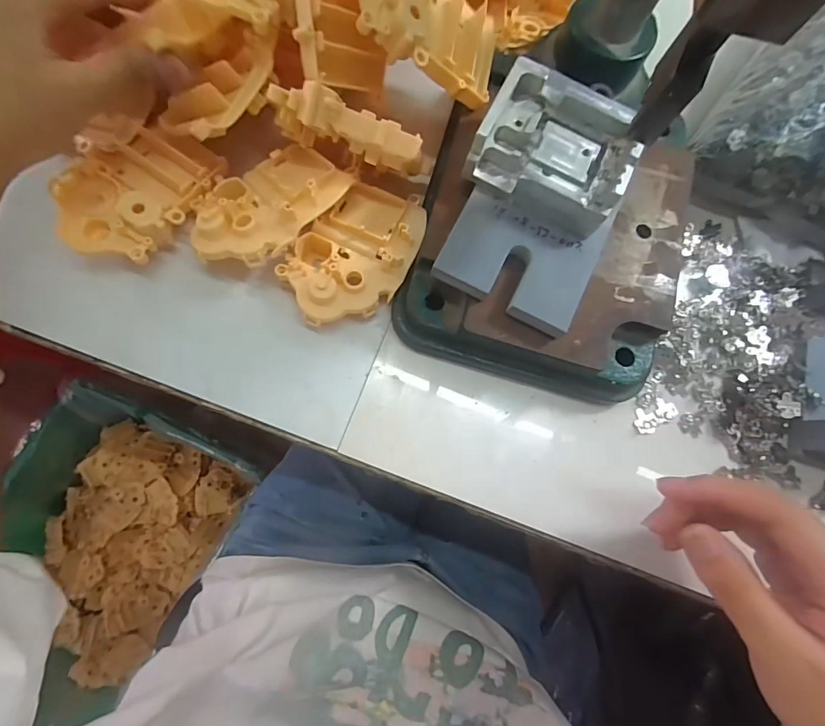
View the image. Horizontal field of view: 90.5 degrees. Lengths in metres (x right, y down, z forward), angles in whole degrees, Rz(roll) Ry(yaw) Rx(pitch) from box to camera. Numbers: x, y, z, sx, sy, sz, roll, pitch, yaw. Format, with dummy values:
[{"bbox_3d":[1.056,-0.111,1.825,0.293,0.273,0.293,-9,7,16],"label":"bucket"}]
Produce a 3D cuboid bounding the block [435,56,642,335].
[{"bbox_3d":[0.068,-0.087,0.223,0.086,0.040,0.124,22,77,0],"label":"block"}]

